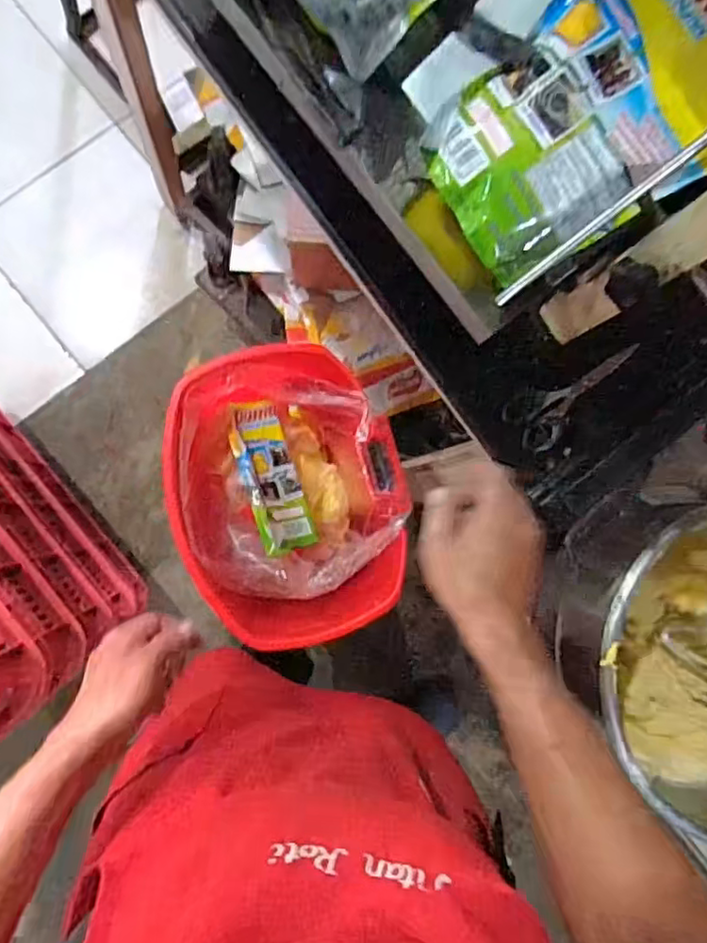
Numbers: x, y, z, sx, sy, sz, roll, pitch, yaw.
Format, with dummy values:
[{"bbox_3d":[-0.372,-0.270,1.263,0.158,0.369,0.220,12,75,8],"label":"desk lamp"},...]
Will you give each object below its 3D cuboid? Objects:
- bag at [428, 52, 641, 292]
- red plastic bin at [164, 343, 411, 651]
[{"bbox_3d":[0.114,-0.203,0.420,0.104,0.045,0.134,-32,97,24],"label":"bag"},{"bbox_3d":[-0.090,0.033,0.882,0.291,0.147,0.378,-12,89,-8],"label":"red plastic bin"}]

